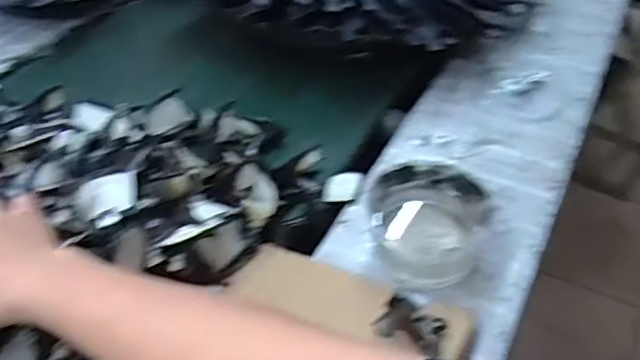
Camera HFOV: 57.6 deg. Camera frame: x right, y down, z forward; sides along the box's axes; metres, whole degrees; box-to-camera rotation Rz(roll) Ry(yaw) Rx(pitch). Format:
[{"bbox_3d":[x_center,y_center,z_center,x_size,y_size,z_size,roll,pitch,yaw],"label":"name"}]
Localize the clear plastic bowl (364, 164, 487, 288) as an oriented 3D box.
[{"bbox_3d":[0.100,0.040,0.556,0.109,0.050,0.112,2,47,-2],"label":"clear plastic bowl"}]

